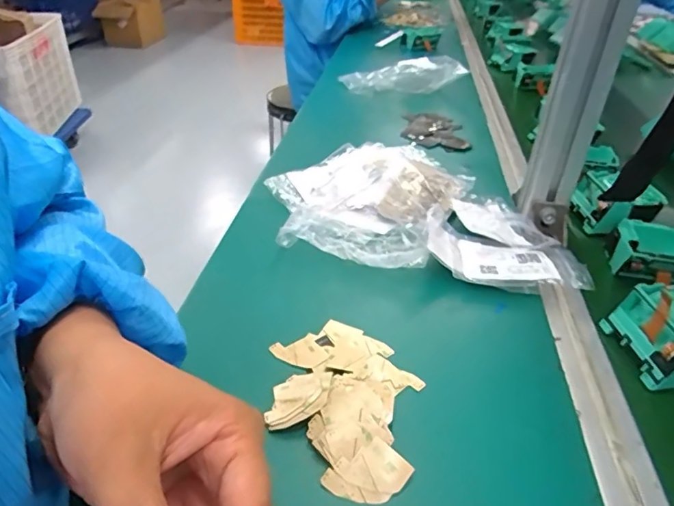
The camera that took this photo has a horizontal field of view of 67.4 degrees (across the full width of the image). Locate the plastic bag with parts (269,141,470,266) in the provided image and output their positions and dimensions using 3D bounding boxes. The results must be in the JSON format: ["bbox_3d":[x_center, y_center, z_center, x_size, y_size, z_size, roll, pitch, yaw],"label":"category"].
[{"bbox_3d":[0.018,-0.061,0.536,0.202,0.041,0.207,14,32,20],"label":"plastic bag with parts"}]

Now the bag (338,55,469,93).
[{"bbox_3d":[0.120,-0.325,0.923,0.206,0.050,0.097,-7,31,-15],"label":"bag"}]

